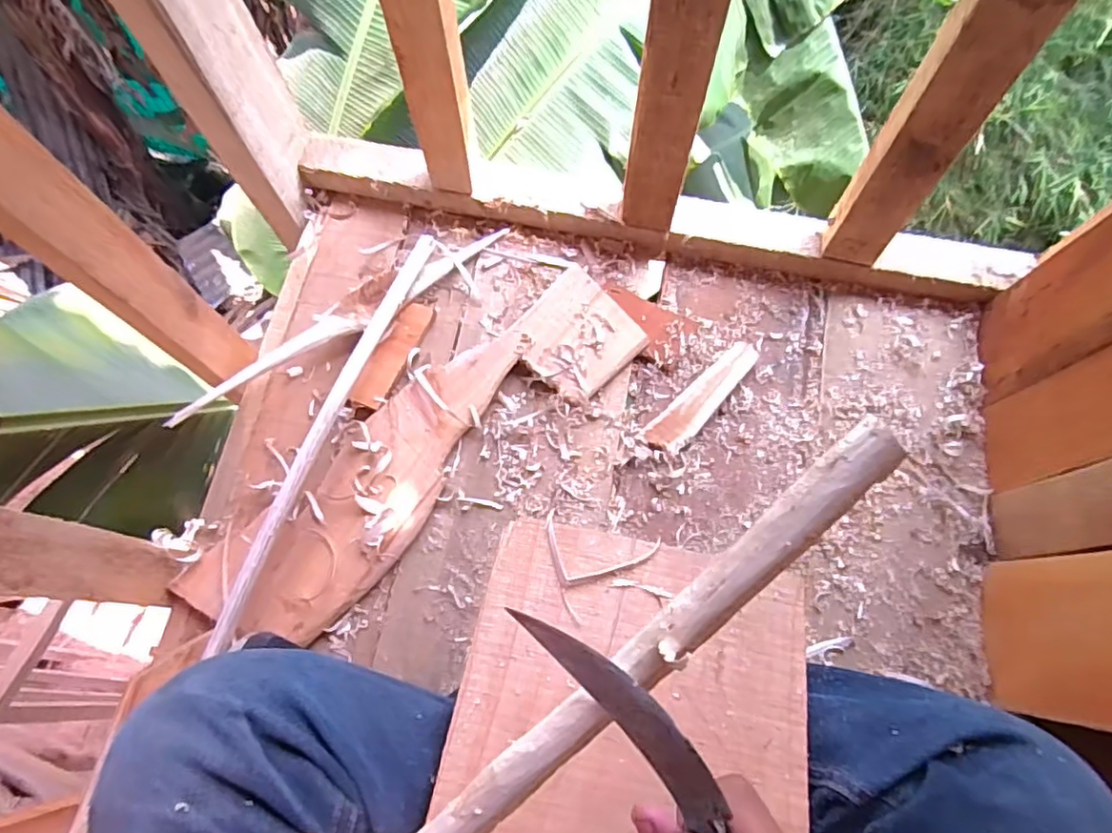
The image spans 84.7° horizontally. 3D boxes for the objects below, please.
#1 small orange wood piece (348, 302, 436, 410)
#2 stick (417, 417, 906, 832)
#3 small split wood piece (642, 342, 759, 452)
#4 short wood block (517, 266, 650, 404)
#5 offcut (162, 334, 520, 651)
[{"bbox_3d":[-0.158,-0.062,0.594,0.035,0.012,0.118,21,72,10],"label":"small orange wood piece"},{"bbox_3d":[0.010,0.109,0.222,0.286,0.013,0.018,-46,73,10],"label":"stick"},{"bbox_3d":[0.142,-0.018,0.578,0.138,0.009,0.037,-41,73,-12],"label":"small split wood piece"},{"bbox_3d":[0.019,-0.078,0.593,0.102,0.015,0.104,-42,74,-12],"label":"short wood block"},{"bbox_3d":[-0.161,0.062,0.550,0.116,0.022,0.348,41,77,15],"label":"offcut"}]

